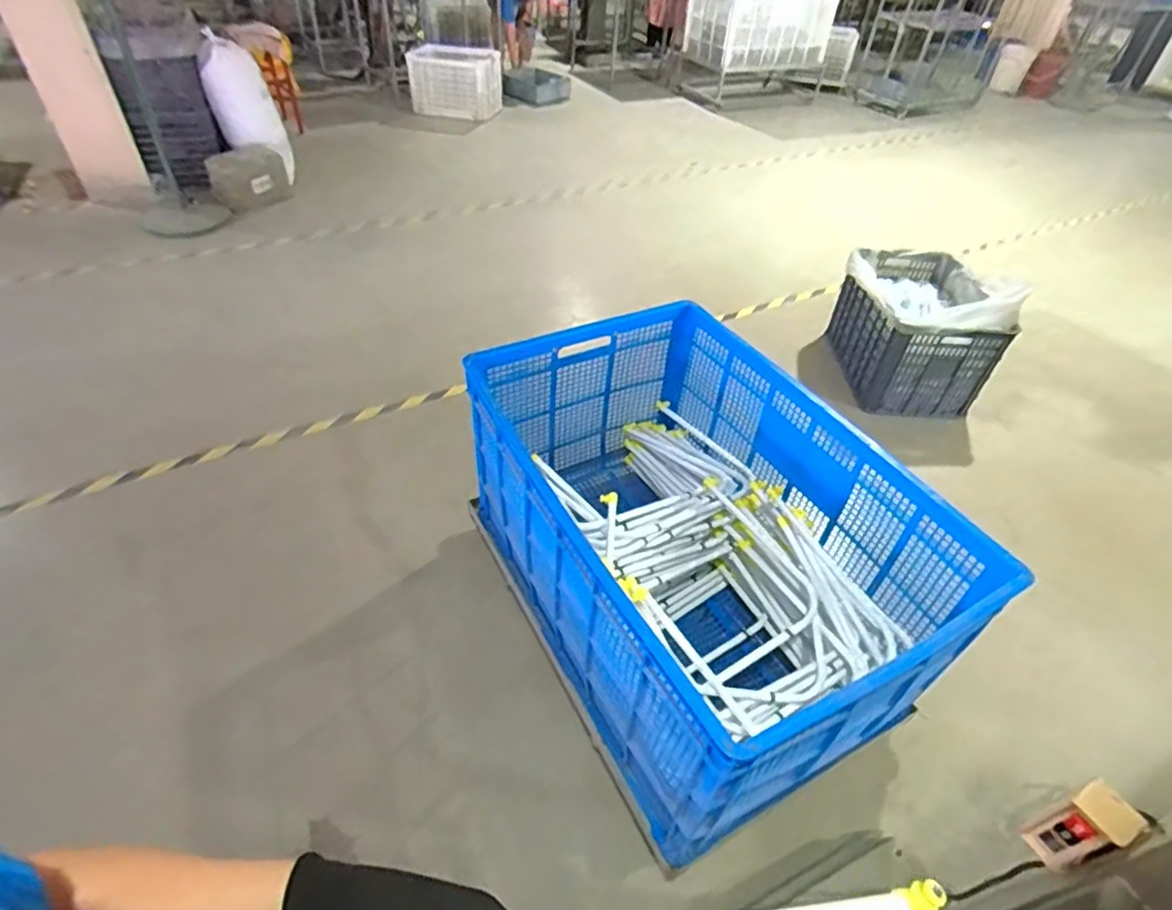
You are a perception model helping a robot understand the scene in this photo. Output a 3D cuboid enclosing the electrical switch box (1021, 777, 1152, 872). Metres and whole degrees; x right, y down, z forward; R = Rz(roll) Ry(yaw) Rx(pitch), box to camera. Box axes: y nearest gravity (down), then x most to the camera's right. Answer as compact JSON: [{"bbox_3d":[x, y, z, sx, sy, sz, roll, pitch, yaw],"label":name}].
[{"bbox_3d":[0.502,0.380,0.639,0.050,0.112,0.051,-13,46,-17],"label":"electrical switch box"}]

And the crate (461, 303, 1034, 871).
[{"bbox_3d":[0.238,0.206,1.506,0.695,0.578,1.058,-20,49,-23],"label":"crate"}]

